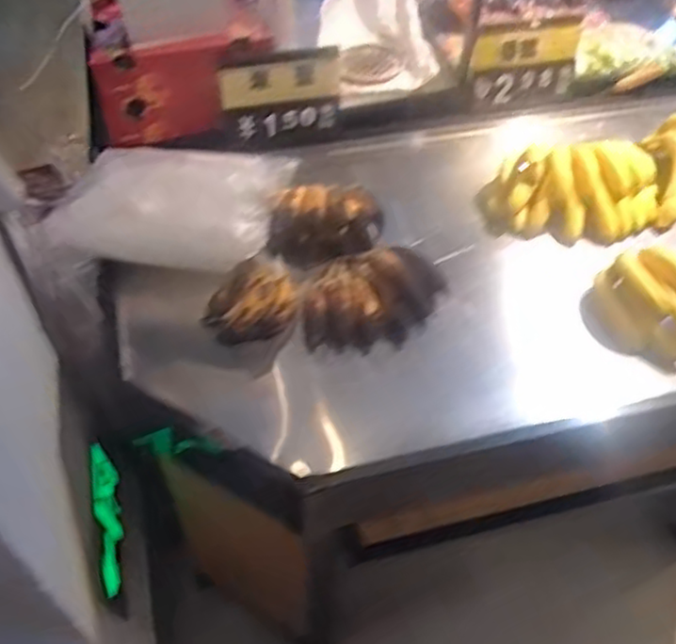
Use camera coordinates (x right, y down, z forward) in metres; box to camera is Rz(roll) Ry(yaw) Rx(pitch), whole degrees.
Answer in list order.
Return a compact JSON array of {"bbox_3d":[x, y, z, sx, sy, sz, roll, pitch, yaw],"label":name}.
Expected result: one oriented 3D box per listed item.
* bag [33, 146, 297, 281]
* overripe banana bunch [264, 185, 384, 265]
[{"bbox_3d":[-0.262,-0.190,1.077,0.346,0.124,0.202,2,49,2],"label":"bag"},{"bbox_3d":[-0.019,-0.157,1.118,0.180,0.100,0.076,-11,50,-10],"label":"overripe banana bunch"}]

